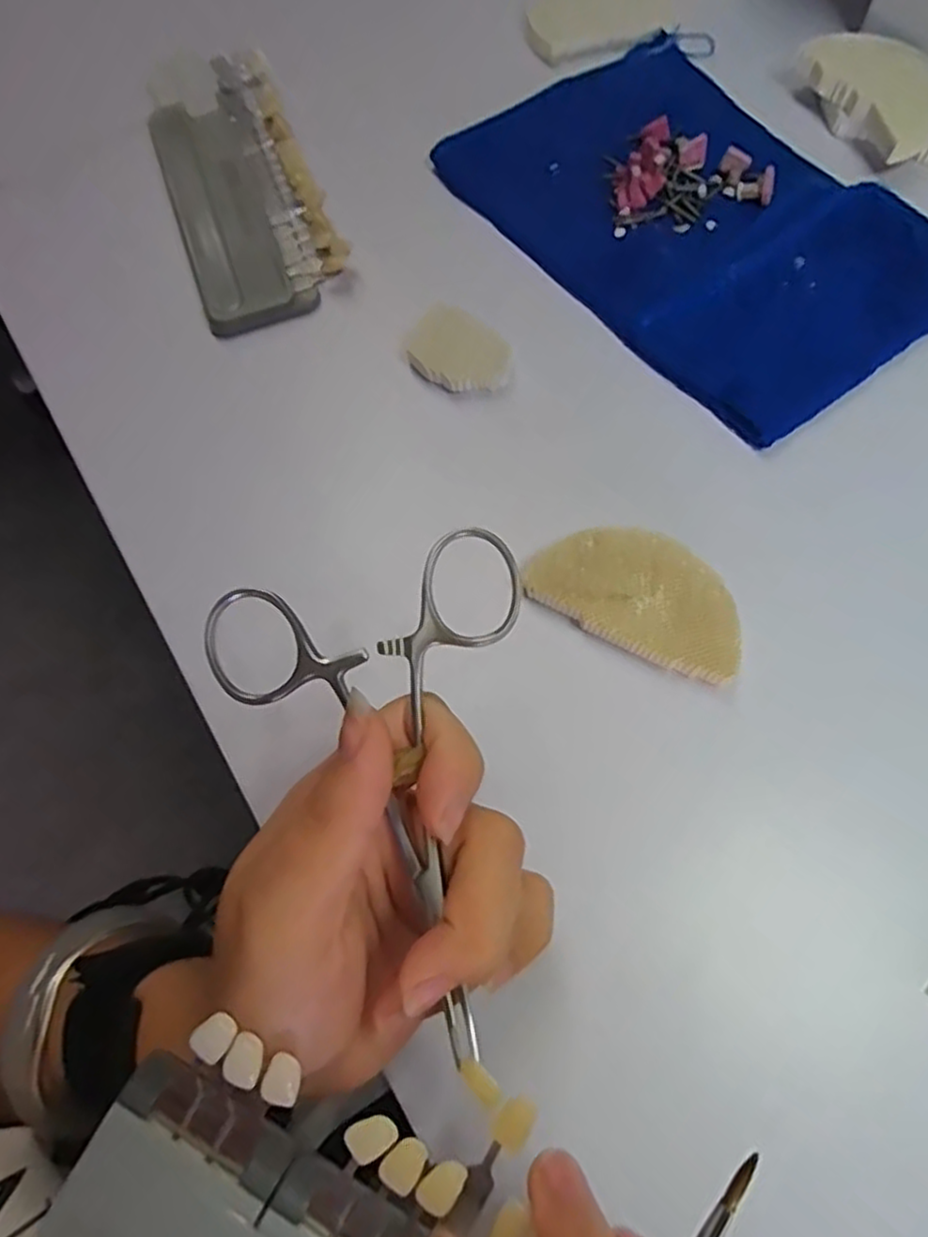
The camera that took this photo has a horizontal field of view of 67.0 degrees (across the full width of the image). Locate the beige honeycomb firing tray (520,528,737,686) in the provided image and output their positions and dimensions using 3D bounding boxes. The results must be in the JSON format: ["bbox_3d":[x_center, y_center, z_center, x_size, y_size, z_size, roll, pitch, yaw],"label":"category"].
[{"bbox_3d":[0.062,-0.009,0.245,0.074,0.009,0.041,25,72,12],"label":"beige honeycomb firing tray"}]

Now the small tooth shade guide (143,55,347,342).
[{"bbox_3d":[-0.107,-0.210,0.336,0.067,0.016,0.175,-20,69,-6],"label":"small tooth shade guide"}]

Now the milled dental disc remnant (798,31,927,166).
[{"bbox_3d":[0.194,-0.243,0.323,0.039,0.022,0.077,-21,69,-6],"label":"milled dental disc remnant"}]

